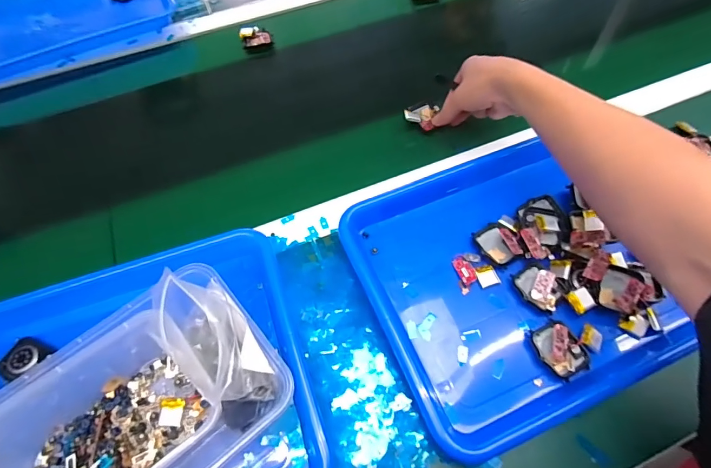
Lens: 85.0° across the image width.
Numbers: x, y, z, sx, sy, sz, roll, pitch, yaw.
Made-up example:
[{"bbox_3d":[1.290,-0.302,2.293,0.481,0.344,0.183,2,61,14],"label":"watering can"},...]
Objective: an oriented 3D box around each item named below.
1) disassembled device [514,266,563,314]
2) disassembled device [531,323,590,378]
[{"bbox_3d":[0.175,0.051,0.367,0.033,0.012,0.043,-25,62,-12],"label":"disassembled device"},{"bbox_3d":[0.178,0.100,0.336,0.036,0.013,0.043,-22,62,-10],"label":"disassembled device"}]

